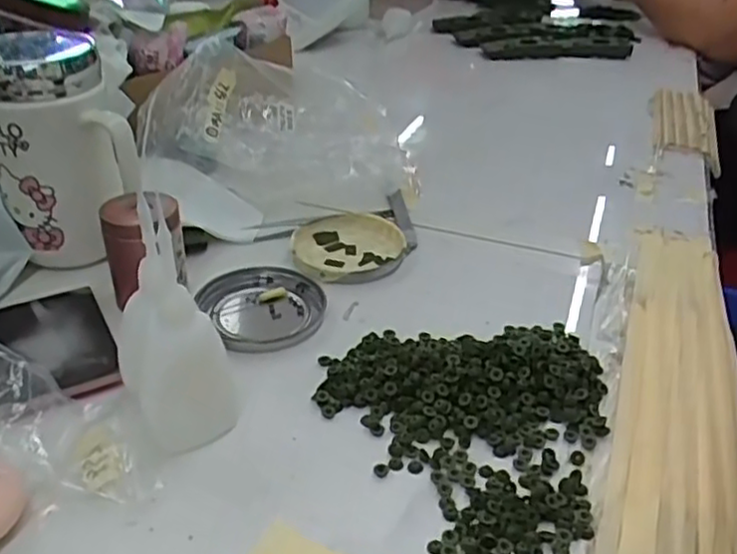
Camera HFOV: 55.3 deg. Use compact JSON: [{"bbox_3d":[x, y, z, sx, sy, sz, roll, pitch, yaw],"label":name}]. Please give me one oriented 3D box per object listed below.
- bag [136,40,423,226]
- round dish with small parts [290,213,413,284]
[{"bbox_3d":[-0.064,-0.116,0.564,0.206,0.089,0.124,6,33,6],"label":"bag"},{"bbox_3d":[-0.016,-0.022,0.495,0.074,0.009,0.081,2,33,-1],"label":"round dish with small parts"}]

